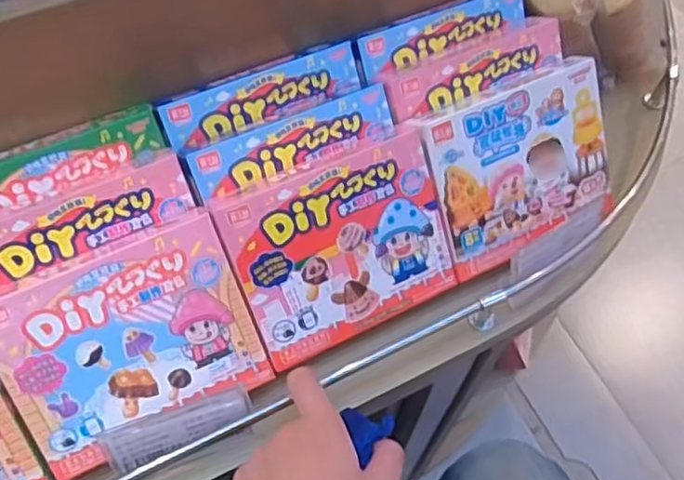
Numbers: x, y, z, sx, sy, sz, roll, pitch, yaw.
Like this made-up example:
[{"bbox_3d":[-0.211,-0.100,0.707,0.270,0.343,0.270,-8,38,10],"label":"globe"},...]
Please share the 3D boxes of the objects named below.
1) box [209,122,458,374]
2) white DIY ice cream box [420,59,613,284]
[{"bbox_3d":[-0.002,0.004,0.475,0.153,0.127,0.034,-23,22,-16],"label":"box"},{"bbox_3d":[0.137,-0.056,0.514,0.153,0.124,0.028,-24,21,-14],"label":"white DIY ice cream box"}]

